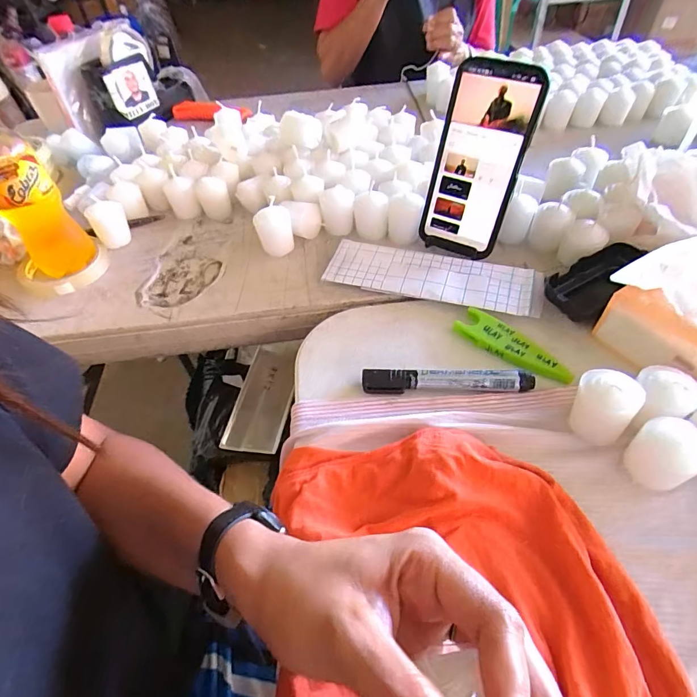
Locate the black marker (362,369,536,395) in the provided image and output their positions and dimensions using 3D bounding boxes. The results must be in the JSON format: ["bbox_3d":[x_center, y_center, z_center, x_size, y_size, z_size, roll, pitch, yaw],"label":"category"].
[{"bbox_3d":[0.081,0.026,0.343,0.136,0.012,0.018,0,49,6],"label":"black marker"}]

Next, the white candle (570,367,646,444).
[{"bbox_3d":[0.180,0.040,0.299,0.037,0.047,0.031,30,58,28],"label":"white candle"}]

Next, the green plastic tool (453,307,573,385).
[{"bbox_3d":[0.139,0.001,0.365,0.033,0.009,0.102,-41,62,-11],"label":"green plastic tool"}]

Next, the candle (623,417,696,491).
[{"bbox_3d":[0.210,0.068,0.278,0.035,0.044,0.036,-3,49,3],"label":"candle"}]

